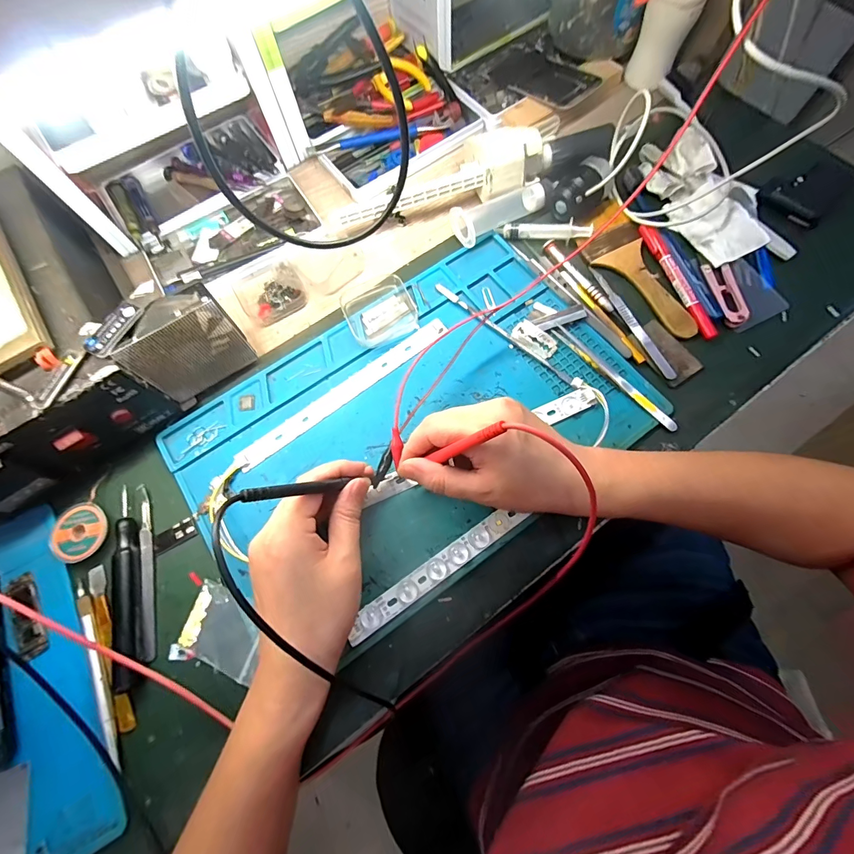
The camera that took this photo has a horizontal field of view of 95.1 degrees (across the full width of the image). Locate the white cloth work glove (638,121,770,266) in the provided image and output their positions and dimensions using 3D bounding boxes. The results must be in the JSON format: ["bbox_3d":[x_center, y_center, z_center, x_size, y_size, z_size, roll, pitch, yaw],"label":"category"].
[{"bbox_3d":[0.281,-0.239,0.393,0.089,0.018,0.153,-26,73,-6],"label":"white cloth work glove"}]

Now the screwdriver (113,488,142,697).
[{"bbox_3d":[-0.233,0.119,0.301,0.015,0.012,0.146,-16,72,-3],"label":"screwdriver"}]

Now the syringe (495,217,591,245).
[{"bbox_3d":[0.118,-0.196,0.389,0.086,0.019,0.014,8,72,5],"label":"syringe"}]

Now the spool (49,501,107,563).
[{"bbox_3d":[-0.282,0.086,0.319,0.043,0.008,0.044,-1,72,2],"label":"spool"}]

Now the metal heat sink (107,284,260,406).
[{"bbox_3d":[-0.197,-0.066,0.327,0.080,0.088,0.027,-37,75,-10],"label":"metal heat sink"}]

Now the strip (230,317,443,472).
[{"bbox_3d":[-0.072,-0.034,0.352,0.216,0.004,0.018,-37,74,-9],"label":"strip"}]

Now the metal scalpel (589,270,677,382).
[{"bbox_3d":[0.189,-0.100,0.360,0.010,0.004,0.132,-21,73,-5],"label":"metal scalpel"}]

